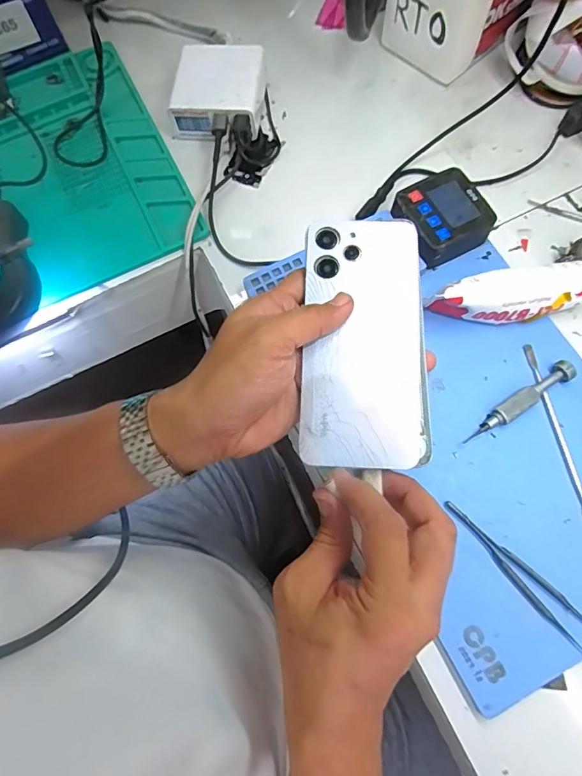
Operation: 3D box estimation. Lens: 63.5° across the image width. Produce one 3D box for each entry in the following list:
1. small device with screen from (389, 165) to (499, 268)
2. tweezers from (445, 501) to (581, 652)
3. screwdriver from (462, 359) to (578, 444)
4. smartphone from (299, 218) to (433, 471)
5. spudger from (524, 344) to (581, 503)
[{"bbox_3d":[0.133,-0.150,0.426,0.073,0.037,0.068,-29,73,-8],"label":"small device with screen"},{"bbox_3d":[0.164,0.133,0.339,0.021,0.006,0.131,-41,75,-11],"label":"tweezers"},{"bbox_3d":[0.183,0.012,0.377,0.104,0.014,0.016,-33,73,-8],"label":"screwdriver"},{"bbox_3d":[0.048,-0.031,0.306,0.079,0.011,0.164,2,77,3],"label":"smartphone"},{"bbox_3d":[0.213,0.039,0.371,0.010,0.005,0.160,-10,72,-1],"label":"spudger"}]

